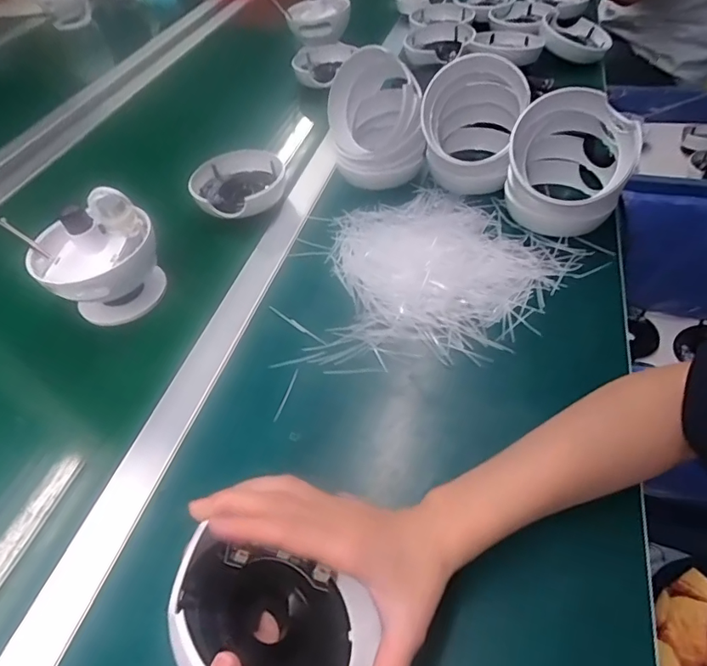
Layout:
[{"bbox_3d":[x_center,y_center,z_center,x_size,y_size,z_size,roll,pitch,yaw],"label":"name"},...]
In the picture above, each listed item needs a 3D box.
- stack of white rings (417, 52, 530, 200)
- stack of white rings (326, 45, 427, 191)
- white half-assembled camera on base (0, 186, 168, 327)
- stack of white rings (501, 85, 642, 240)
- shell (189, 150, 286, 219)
[{"bbox_3d":[0.142,-0.254,0.586,0.116,0.124,0.117,8,51,12],"label":"stack of white rings"},{"bbox_3d":[0.024,-0.266,0.599,0.107,0.140,0.087,-10,49,-3],"label":"stack of white rings"},{"bbox_3d":[-0.268,-0.077,0.496,0.128,0.124,0.110,-36,55,-23],"label":"white half-assembled camera on base"},{"bbox_3d":[0.229,-0.184,0.521,0.115,0.118,0.122,9,51,13],"label":"stack of white rings"},{"bbox_3d":[-0.143,-0.185,0.613,0.120,0.038,0.106,11,52,14],"label":"shell"}]

